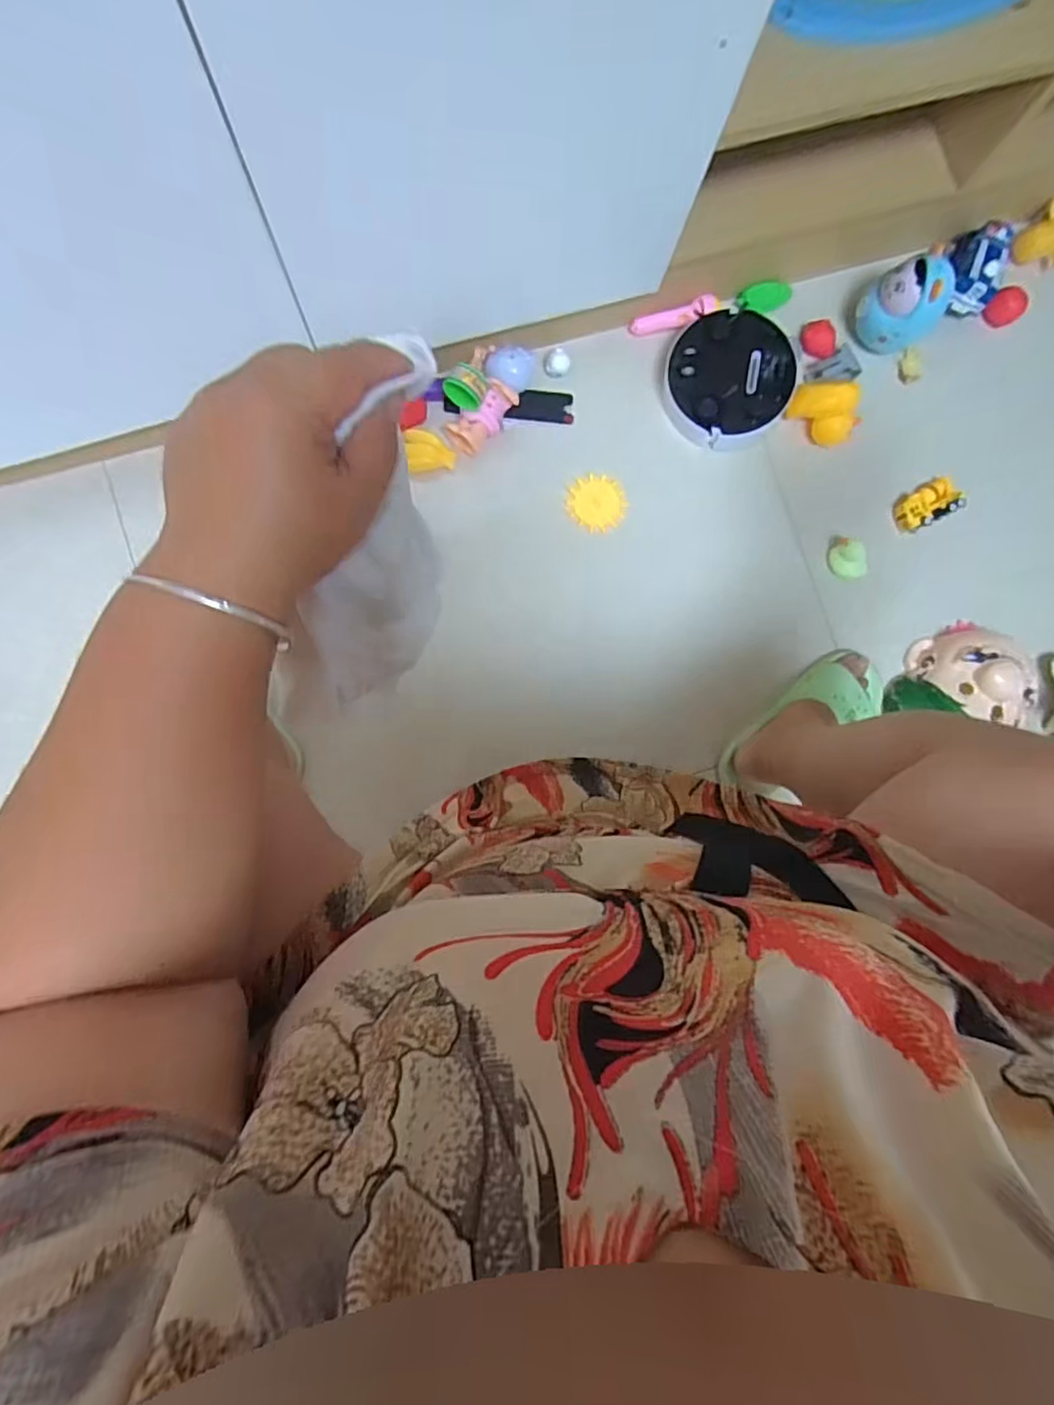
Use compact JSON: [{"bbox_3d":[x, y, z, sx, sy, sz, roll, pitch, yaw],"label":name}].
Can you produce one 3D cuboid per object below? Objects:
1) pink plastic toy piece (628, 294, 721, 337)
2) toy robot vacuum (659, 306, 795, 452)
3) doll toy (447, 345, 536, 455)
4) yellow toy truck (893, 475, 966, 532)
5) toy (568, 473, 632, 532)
[{"bbox_3d":[0.194,-0.501,0.830,0.118,0.018,0.030,-18,87,-4],"label":"pink plastic toy piece"},{"bbox_3d":[0.258,-0.415,0.814,0.156,0.044,0.154,0,86,-3],"label":"toy robot vacuum"},{"bbox_3d":[-0.044,-0.380,0.789,0.073,0.066,0.129,17,85,-1],"label":"doll toy"},{"bbox_3d":[0.531,-0.264,0.846,0.076,0.035,0.052,-28,87,-5],"label":"yellow toy truck"},{"bbox_3d":[0.090,-0.259,0.824,0.073,0.014,0.066,33,85,0],"label":"toy"}]

